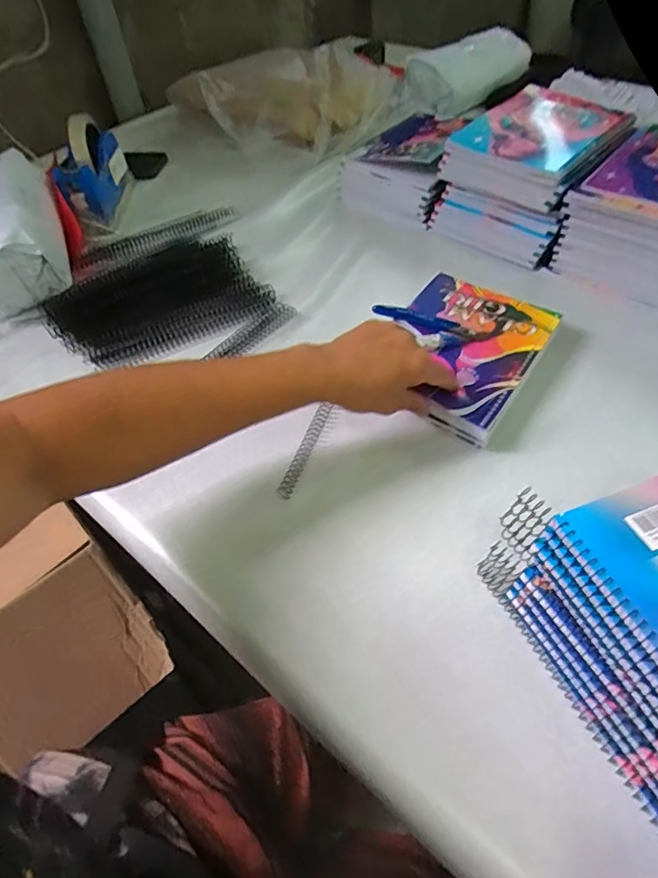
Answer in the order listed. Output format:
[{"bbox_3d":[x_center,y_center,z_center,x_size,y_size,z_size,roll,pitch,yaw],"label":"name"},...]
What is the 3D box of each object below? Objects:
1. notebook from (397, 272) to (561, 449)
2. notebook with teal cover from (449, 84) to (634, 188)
[{"bbox_3d":[0.134,-0.095,0.505,0.141,0.031,0.192,29,58,22],"label":"notebook"},{"bbox_3d":[0.264,-0.377,0.602,0.156,0.016,0.184,34,62,26],"label":"notebook with teal cover"}]

